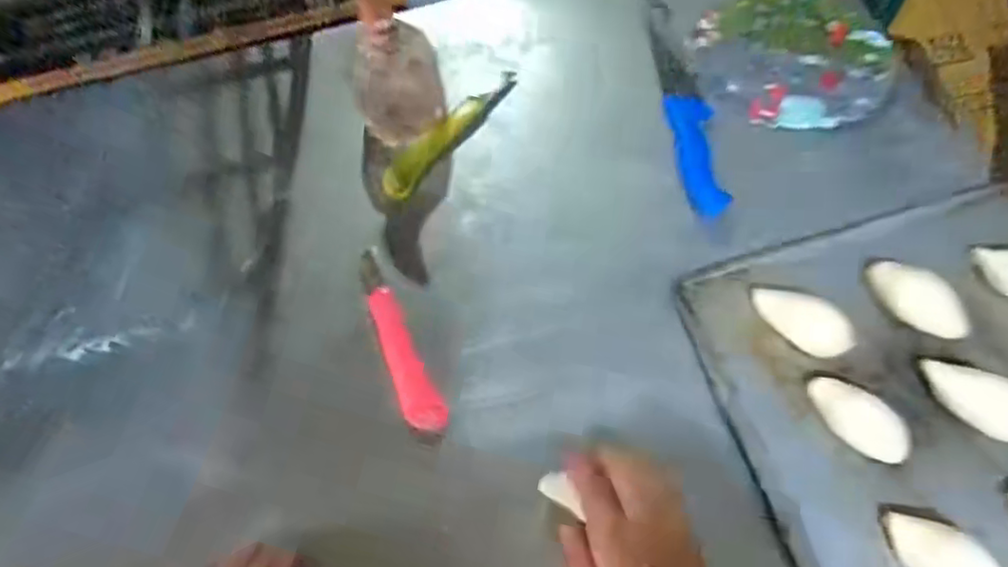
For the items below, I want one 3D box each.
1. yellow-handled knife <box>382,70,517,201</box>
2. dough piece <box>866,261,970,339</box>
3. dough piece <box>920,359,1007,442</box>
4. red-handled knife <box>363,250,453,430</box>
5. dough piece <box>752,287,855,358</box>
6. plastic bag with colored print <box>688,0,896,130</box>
[{"bbox_3d":[-0.056,-0.154,0.646,0.036,0.016,0.184,34,72,17],"label":"yellow-handled knife"},{"bbox_3d":[0.335,0.012,0.516,0.084,0.023,0.036,38,73,18],"label":"dough piece"},{"bbox_3d":[0.359,0.086,0.483,0.082,0.020,0.036,38,73,18],"label":"dough piece"},{"bbox_3d":[-0.093,0.049,0.567,0.031,0.028,0.171,-22,67,-6],"label":"red-handled knife"},{"bbox_3d":[0.245,0.028,0.524,0.041,0.019,0.083,-40,70,-14],"label":"dough piece"},{"bbox_3d":[0.291,-0.222,0.628,0.185,0.034,0.159,-16,66,-4],"label":"plastic bag with colored print"}]

